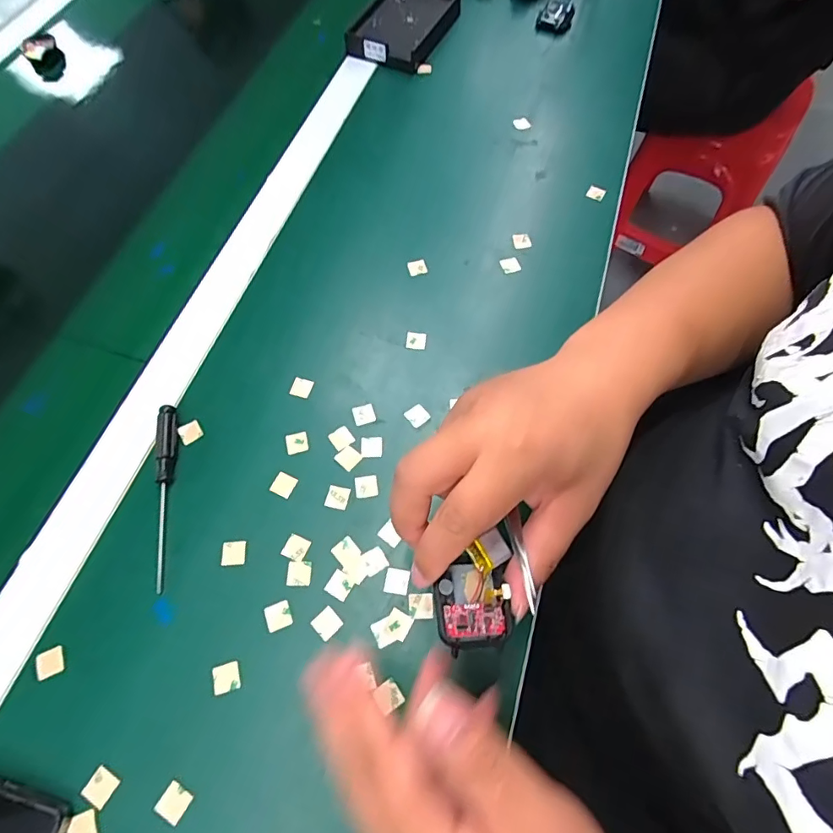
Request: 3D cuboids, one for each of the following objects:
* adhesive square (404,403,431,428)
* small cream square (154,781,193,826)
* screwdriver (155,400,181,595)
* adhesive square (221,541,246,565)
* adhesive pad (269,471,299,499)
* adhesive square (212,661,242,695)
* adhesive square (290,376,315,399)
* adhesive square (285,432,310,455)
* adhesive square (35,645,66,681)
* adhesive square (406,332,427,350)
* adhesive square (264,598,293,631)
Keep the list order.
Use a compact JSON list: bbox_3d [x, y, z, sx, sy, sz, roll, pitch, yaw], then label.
[{"bbox_3d":[0.001,-0.001,0.368,0.016,0.004,0.017,-37,69,-14],"label":"adhesive square"},{"bbox_3d":[-0.137,0.217,0.268,0.016,0.004,0.015,24,68,13],"label":"small cream square"},{"bbox_3d":[-0.179,0.053,0.340,0.011,0.014,0.131,-8,65,-1],"label":"screwdriver"},{"bbox_3d":[-0.125,0.093,0.326,0.015,0.004,0.016,-4,65,1],"label":"adhesive square"},{"bbox_3d":[-0.096,0.050,0.347,0.016,0.004,0.015,21,67,10],"label":"adhesive pad"},{"bbox_3d":[-0.117,0.161,0.295,0.016,0.004,0.016,-19,65,-6],"label":"adhesive square"},{"bbox_3d":[-0.092,-0.024,0.380,0.016,0.004,0.016,14,66,9],"label":"adhesive square"},{"bbox_3d":[-0.090,0.019,0.360,0.017,0.004,0.016,-15,65,-4],"label":"adhesive square"},{"bbox_3d":[-0.229,0.154,0.299,0.015,0.004,0.016,-24,66,-8],"label":"adhesive square"},{"bbox_3d":[0.000,-0.064,0.398,0.017,0.004,0.015,8,65,6],"label":"adhesive square"},{"bbox_3d":[-0.089,0.129,0.309,0.016,0.004,0.016,-23,66,-8],"label":"adhesive square"}]

